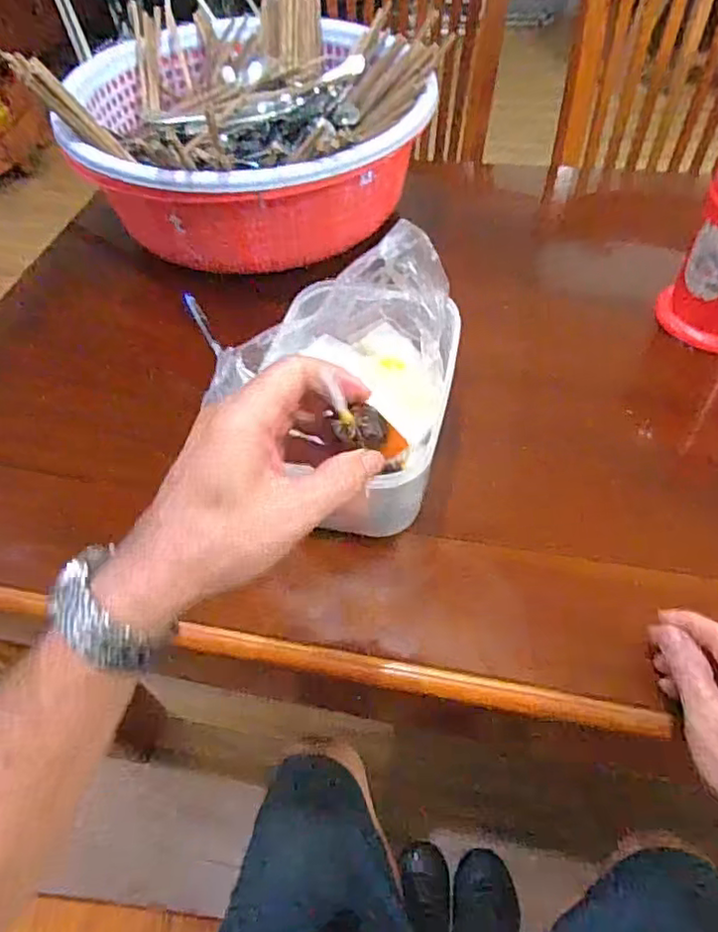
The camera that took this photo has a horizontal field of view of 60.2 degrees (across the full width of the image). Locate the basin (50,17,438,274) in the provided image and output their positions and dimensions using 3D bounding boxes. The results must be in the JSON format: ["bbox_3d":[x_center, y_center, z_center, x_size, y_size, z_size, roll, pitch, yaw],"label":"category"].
[{"bbox_3d":[-0.119,-0.399,0.773,0.390,0.161,0.391,-2,52,2],"label":"basin"}]

